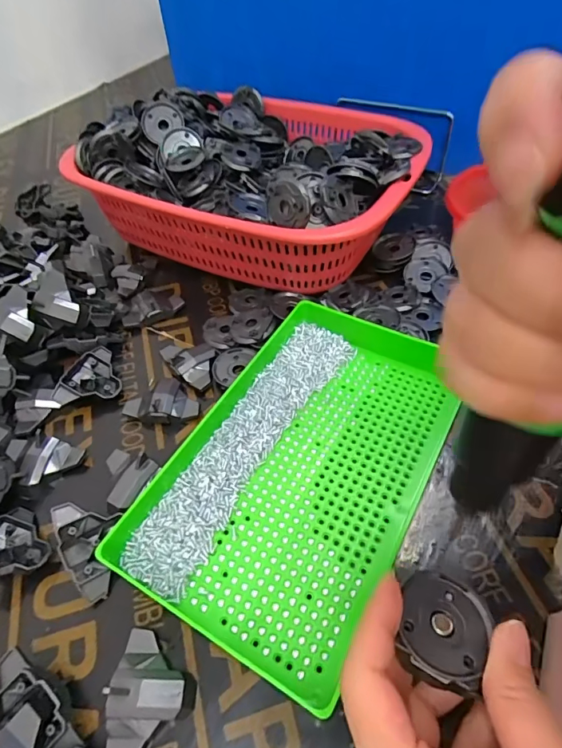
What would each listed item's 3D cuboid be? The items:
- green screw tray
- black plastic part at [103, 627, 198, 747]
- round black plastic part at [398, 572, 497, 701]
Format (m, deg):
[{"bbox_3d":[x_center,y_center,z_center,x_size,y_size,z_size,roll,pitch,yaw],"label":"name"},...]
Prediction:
[{"bbox_3d":[0.017,0.055,0.309,0.154,0.036,0.249,23,55,22],"label":"green screw tray"},{"bbox_3d":[-0.068,0.169,0.233,0.042,0.018,0.057,7,51,10],"label":"black plastic part"},{"bbox_3d":[0.070,0.107,0.192,0.036,0.012,0.044,10,52,13],"label":"round black plastic part"}]

